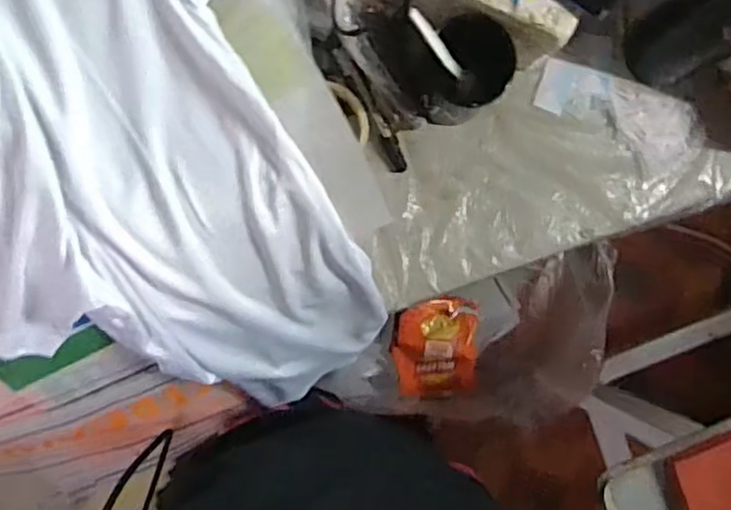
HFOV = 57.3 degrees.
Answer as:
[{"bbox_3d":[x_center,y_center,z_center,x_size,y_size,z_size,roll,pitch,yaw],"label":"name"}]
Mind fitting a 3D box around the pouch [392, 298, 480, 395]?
[{"bbox_3d":[0.100,0.131,0.945,0.115,0.028,0.139,-3,91,-5],"label":"pouch"}]

